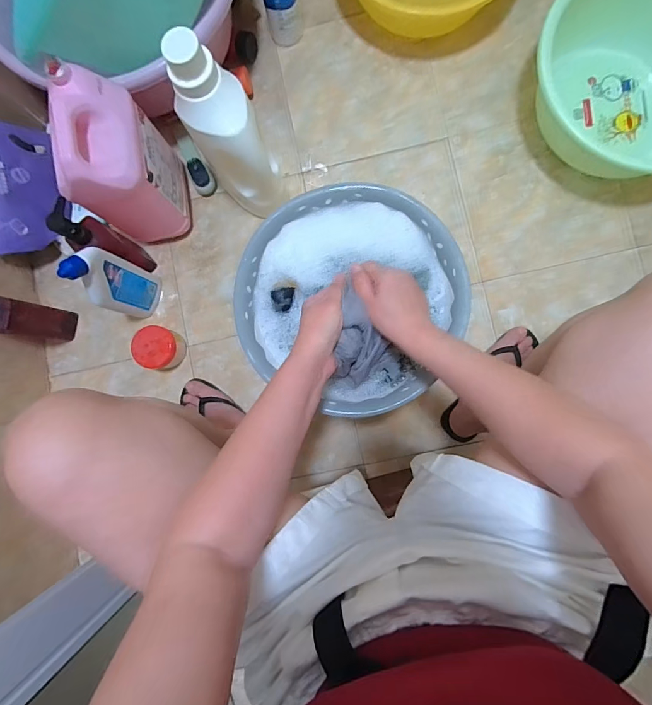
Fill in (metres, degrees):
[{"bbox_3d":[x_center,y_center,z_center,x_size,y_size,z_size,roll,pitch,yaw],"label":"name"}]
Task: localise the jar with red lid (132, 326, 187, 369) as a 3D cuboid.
[{"bbox_3d":[-0.282,-0.007,0.646,0.065,0.069,0.070,7,88,4],"label":"jar with red lid"}]

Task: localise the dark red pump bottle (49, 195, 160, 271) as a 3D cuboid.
[{"bbox_3d":[-0.351,-0.169,0.589,0.058,0.199,0.055,-10,81,14],"label":"dark red pump bottle"}]

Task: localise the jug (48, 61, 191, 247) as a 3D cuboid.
[{"bbox_3d":[-0.300,-0.275,0.561,0.096,0.204,0.158,-4,87,4],"label":"jug"}]

